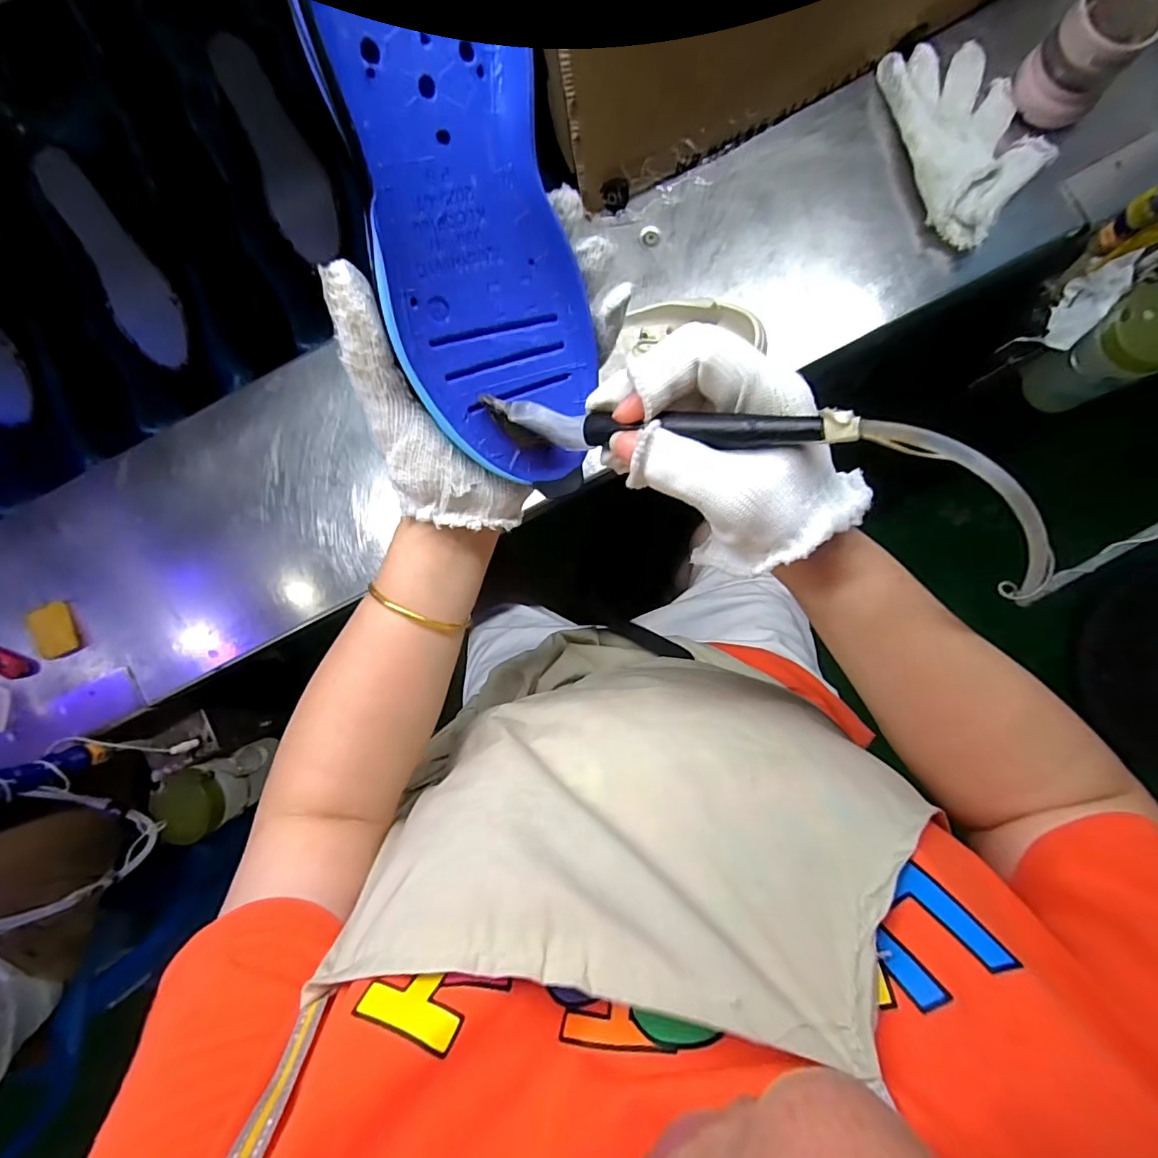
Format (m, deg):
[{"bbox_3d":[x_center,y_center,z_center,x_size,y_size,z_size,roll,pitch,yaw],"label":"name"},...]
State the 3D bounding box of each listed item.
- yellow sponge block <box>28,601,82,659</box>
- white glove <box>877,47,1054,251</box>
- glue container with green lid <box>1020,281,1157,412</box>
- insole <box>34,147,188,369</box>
[{"bbox_3d":[-0.519,0.051,0.514,0.033,0.020,0.052,-21,86,4],"label":"yellow sponge block"},{"bbox_3d":[0.336,-0.380,0.448,0.101,0.025,0.178,-17,86,5],"label":"white glove"},{"bbox_3d":[0.547,-0.233,0.530,0.089,0.143,0.076,-28,85,4],"label":"glue container with green lid"},{"bbox_3d":[-0.472,-0.324,0.531,0.057,0.015,0.198,-24,107,4],"label":"insole"}]

